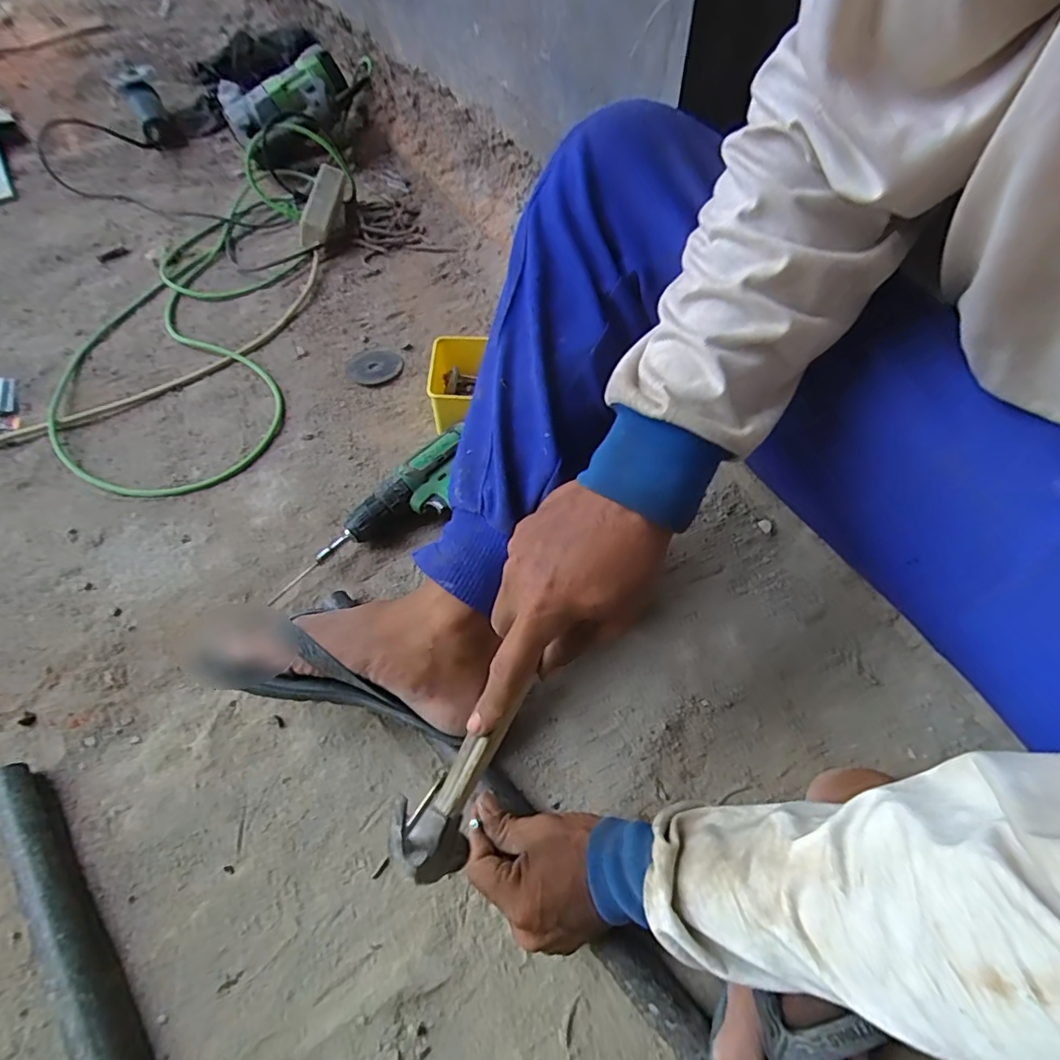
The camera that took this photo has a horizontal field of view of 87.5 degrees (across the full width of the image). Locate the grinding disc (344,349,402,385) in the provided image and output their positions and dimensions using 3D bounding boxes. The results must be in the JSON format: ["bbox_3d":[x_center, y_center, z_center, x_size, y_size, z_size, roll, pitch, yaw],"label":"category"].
[{"bbox_3d":[-0.217,-0.228,0.764,0.072,0.004,0.075,-1,57,1],"label":"grinding disc"}]

